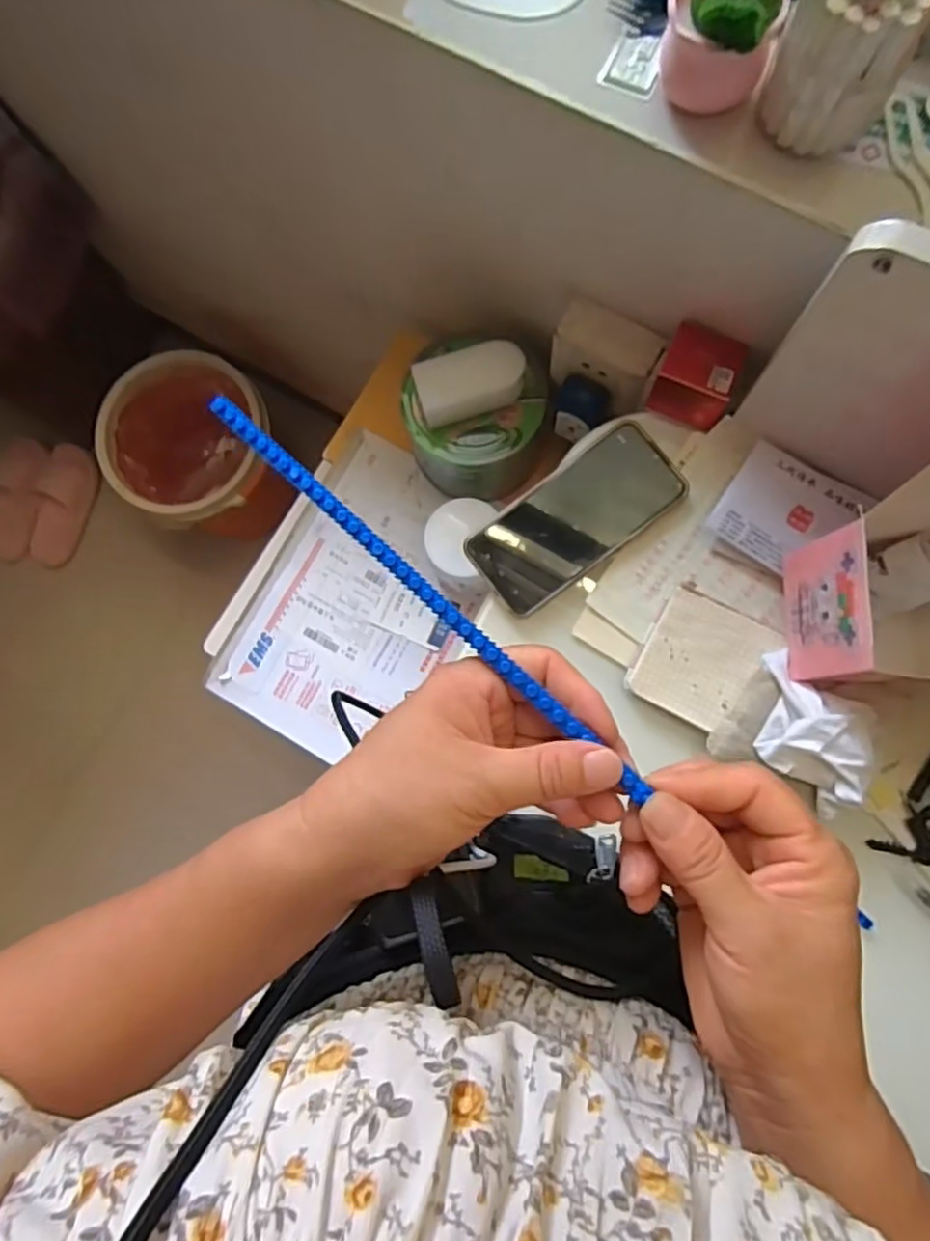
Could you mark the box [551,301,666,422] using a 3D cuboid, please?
[{"bbox_3d":[0.119,-0.221,0.573,0.089,0.065,0.048,30,86,8],"label":"box"}]

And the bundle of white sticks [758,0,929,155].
[{"bbox_3d":[0.187,-0.281,0.330,0.059,0.077,0.044,27,85,7],"label":"bundle of white sticks"}]

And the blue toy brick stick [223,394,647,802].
[{"bbox_3d":[-0.020,-0.014,0.268,0.235,0.007,0.009,43,88,9],"label":"blue toy brick stick"}]

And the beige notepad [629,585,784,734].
[{"bbox_3d":[0.173,0.028,0.489,0.081,0.012,0.089,29,86,8],"label":"beige notepad"}]

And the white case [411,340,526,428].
[{"bbox_3d":[0.005,-0.213,0.593,0.097,0.036,0.051,-19,82,2],"label":"white case"}]

